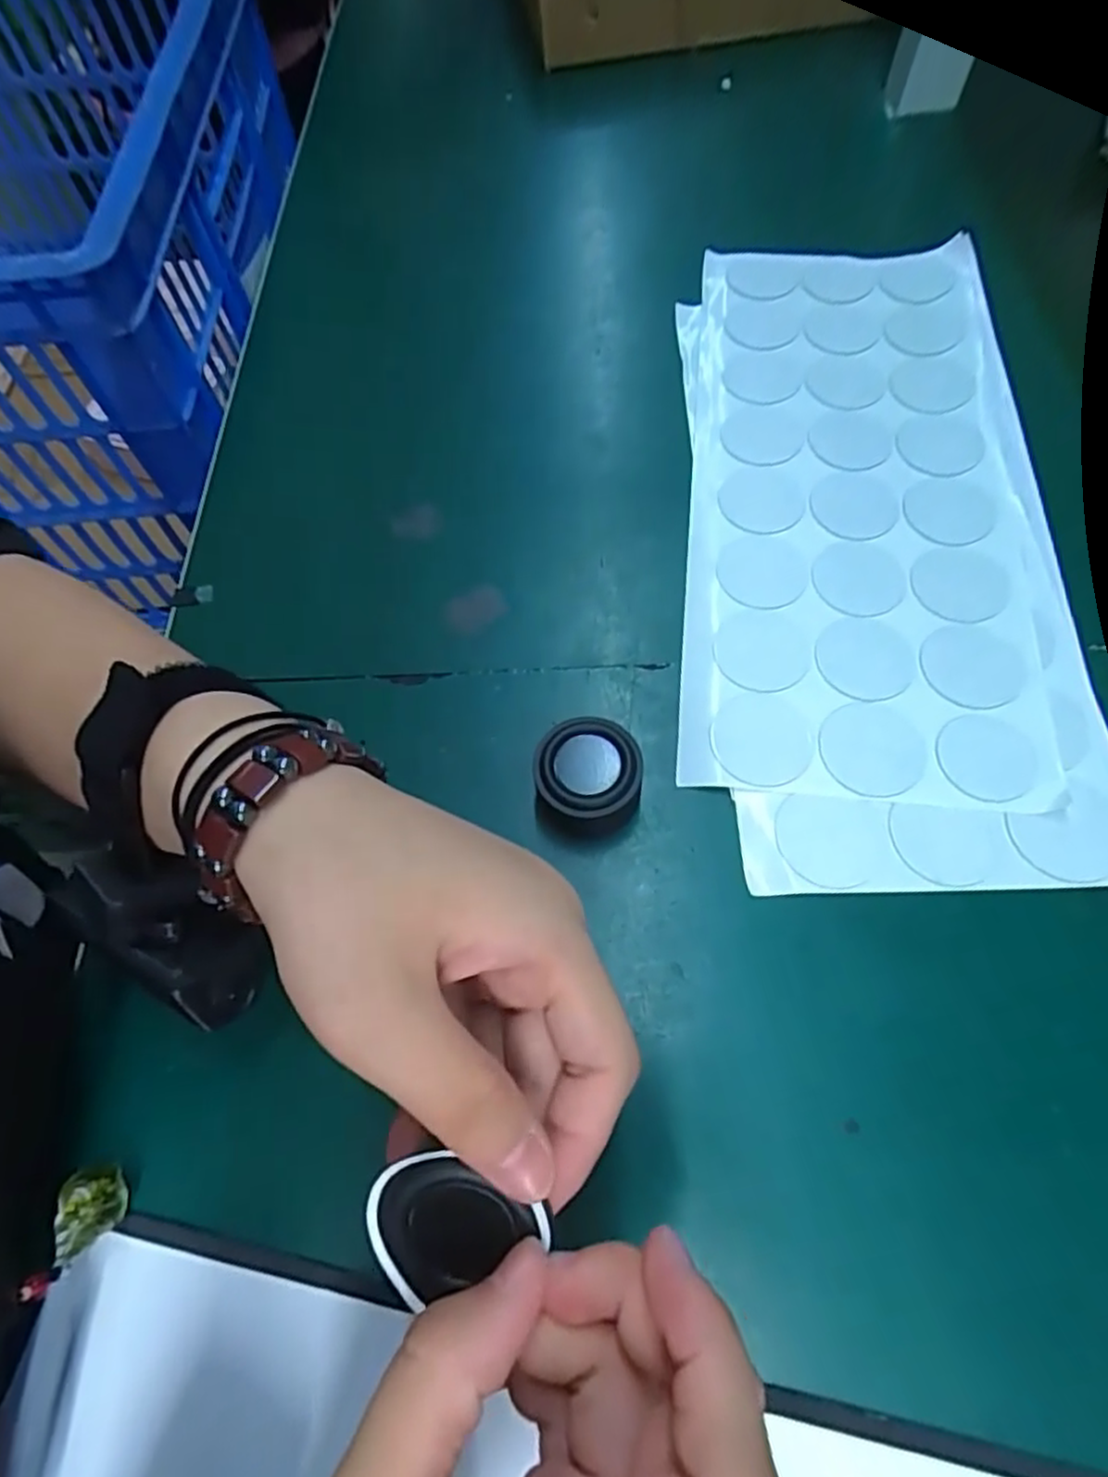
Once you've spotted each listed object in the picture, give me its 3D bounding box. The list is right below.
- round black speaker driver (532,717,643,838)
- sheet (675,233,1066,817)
[{"bbox_3d":[0.013,0.015,0.262,0.038,0.028,0.039,-1,64,1],"label":"round black speaker driver"},{"bbox_3d":[0.135,-0.113,0.319,0.140,0.008,0.295,5,68,6],"label":"sheet"}]

